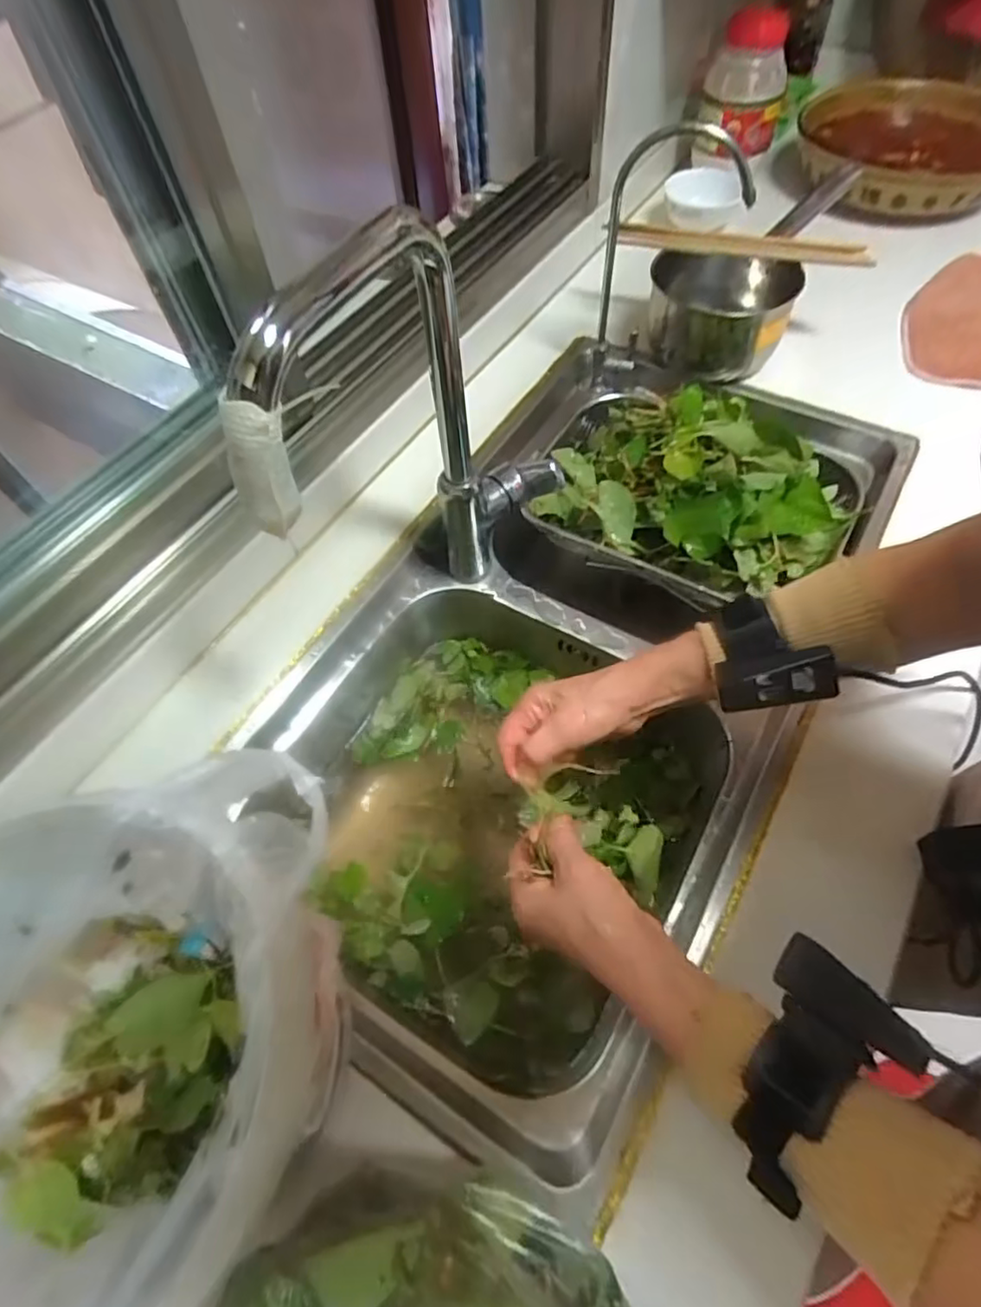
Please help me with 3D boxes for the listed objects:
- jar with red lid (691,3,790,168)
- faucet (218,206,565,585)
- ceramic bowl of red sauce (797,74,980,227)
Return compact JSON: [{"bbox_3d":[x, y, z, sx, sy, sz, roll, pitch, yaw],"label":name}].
[{"bbox_3d":[0.355,-0.786,0.880,0.105,0.147,0.094,16,61,13],"label":"jar with red lid"},{"bbox_3d":[-0.057,-0.129,0.476,0.091,0.329,0.265,35,66,22],"label":"faucet"},{"bbox_3d":[0.624,-0.729,0.906,0.342,0.084,0.279,-11,58,-3],"label":"ceramic bowl of red sauce"}]

